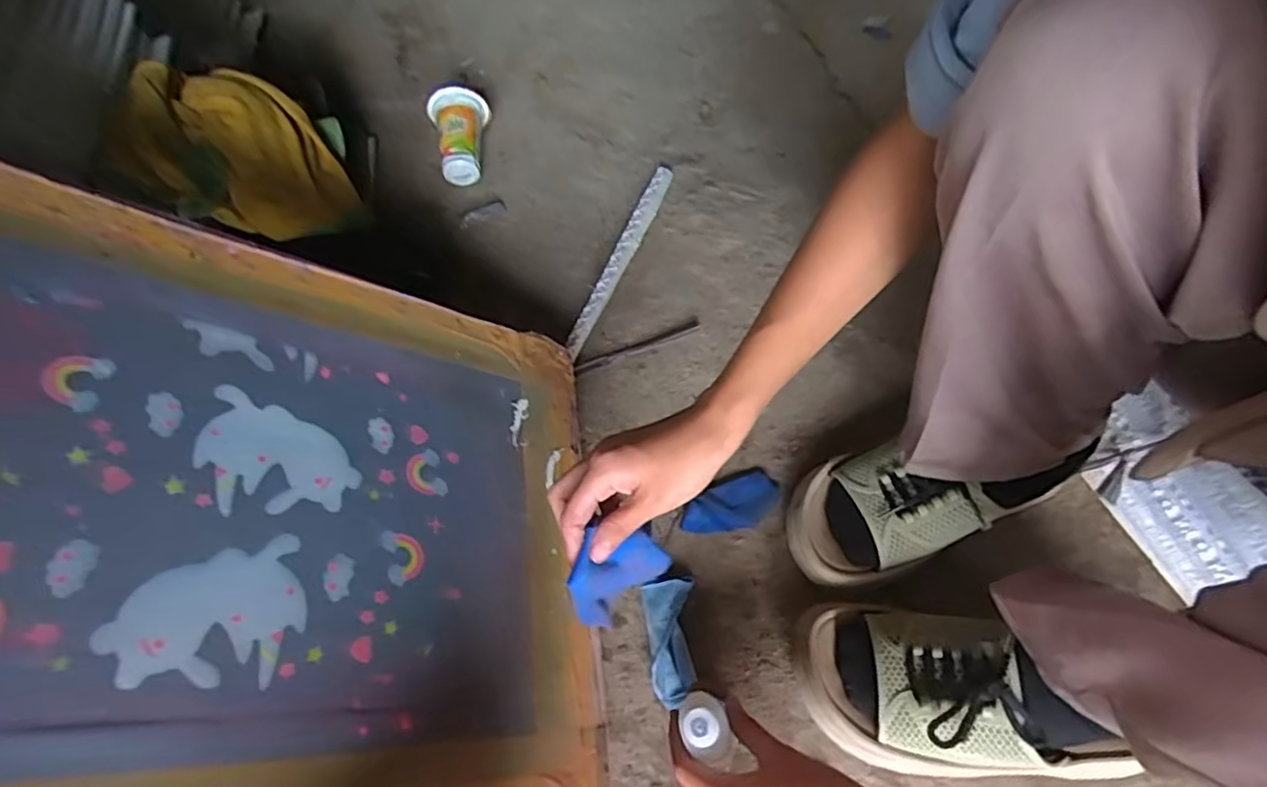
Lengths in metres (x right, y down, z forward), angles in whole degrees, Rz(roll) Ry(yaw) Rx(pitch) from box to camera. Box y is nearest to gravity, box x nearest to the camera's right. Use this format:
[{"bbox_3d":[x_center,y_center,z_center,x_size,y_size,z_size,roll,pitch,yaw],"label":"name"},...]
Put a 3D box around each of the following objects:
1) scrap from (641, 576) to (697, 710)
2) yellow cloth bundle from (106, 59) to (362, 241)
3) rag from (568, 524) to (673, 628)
[{"bbox_3d":[0.030,0.185,0.482,0.038,0.017,0.087,-7,60,0],"label":"scrap"},{"bbox_3d":[-0.380,-0.227,0.610,0.162,0.114,0.168,-31,63,-14],"label":"yellow cloth bundle"},{"bbox_3d":[-0.013,0.107,0.393,0.066,0.053,0.036,-41,66,-18],"label":"rag"}]

